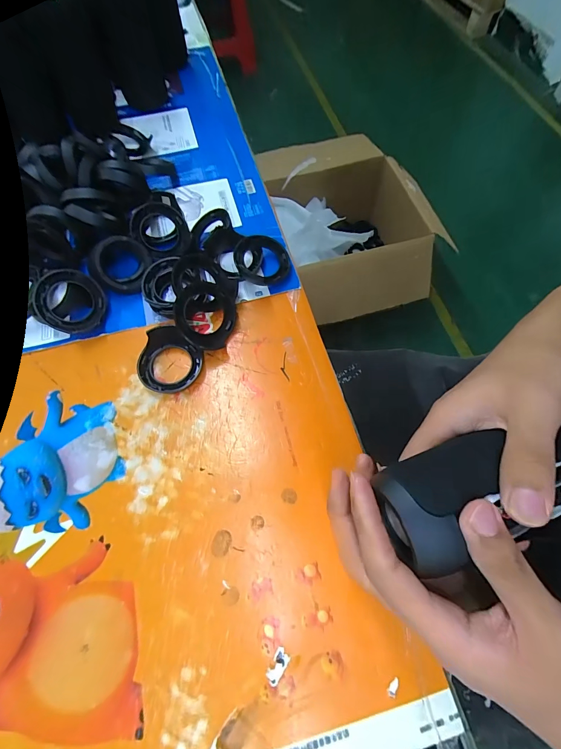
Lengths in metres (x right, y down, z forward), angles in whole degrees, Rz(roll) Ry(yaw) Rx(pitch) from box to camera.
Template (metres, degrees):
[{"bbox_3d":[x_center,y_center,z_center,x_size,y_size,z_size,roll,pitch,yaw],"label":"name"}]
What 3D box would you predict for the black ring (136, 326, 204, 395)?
[{"bbox_3d":[-0.116,-0.015,0.338,0.074,0.012,0.060,42,72,17],"label":"black ring"}]

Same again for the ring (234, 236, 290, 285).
[{"bbox_3d":[-0.021,-0.125,0.379,0.060,0.017,0.058,-1,71,-15],"label":"ring"}]

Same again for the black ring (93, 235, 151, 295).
[{"bbox_3d":[-0.173,-0.119,0.366,0.053,0.017,0.059,18,85,-20],"label":"black ring"}]

